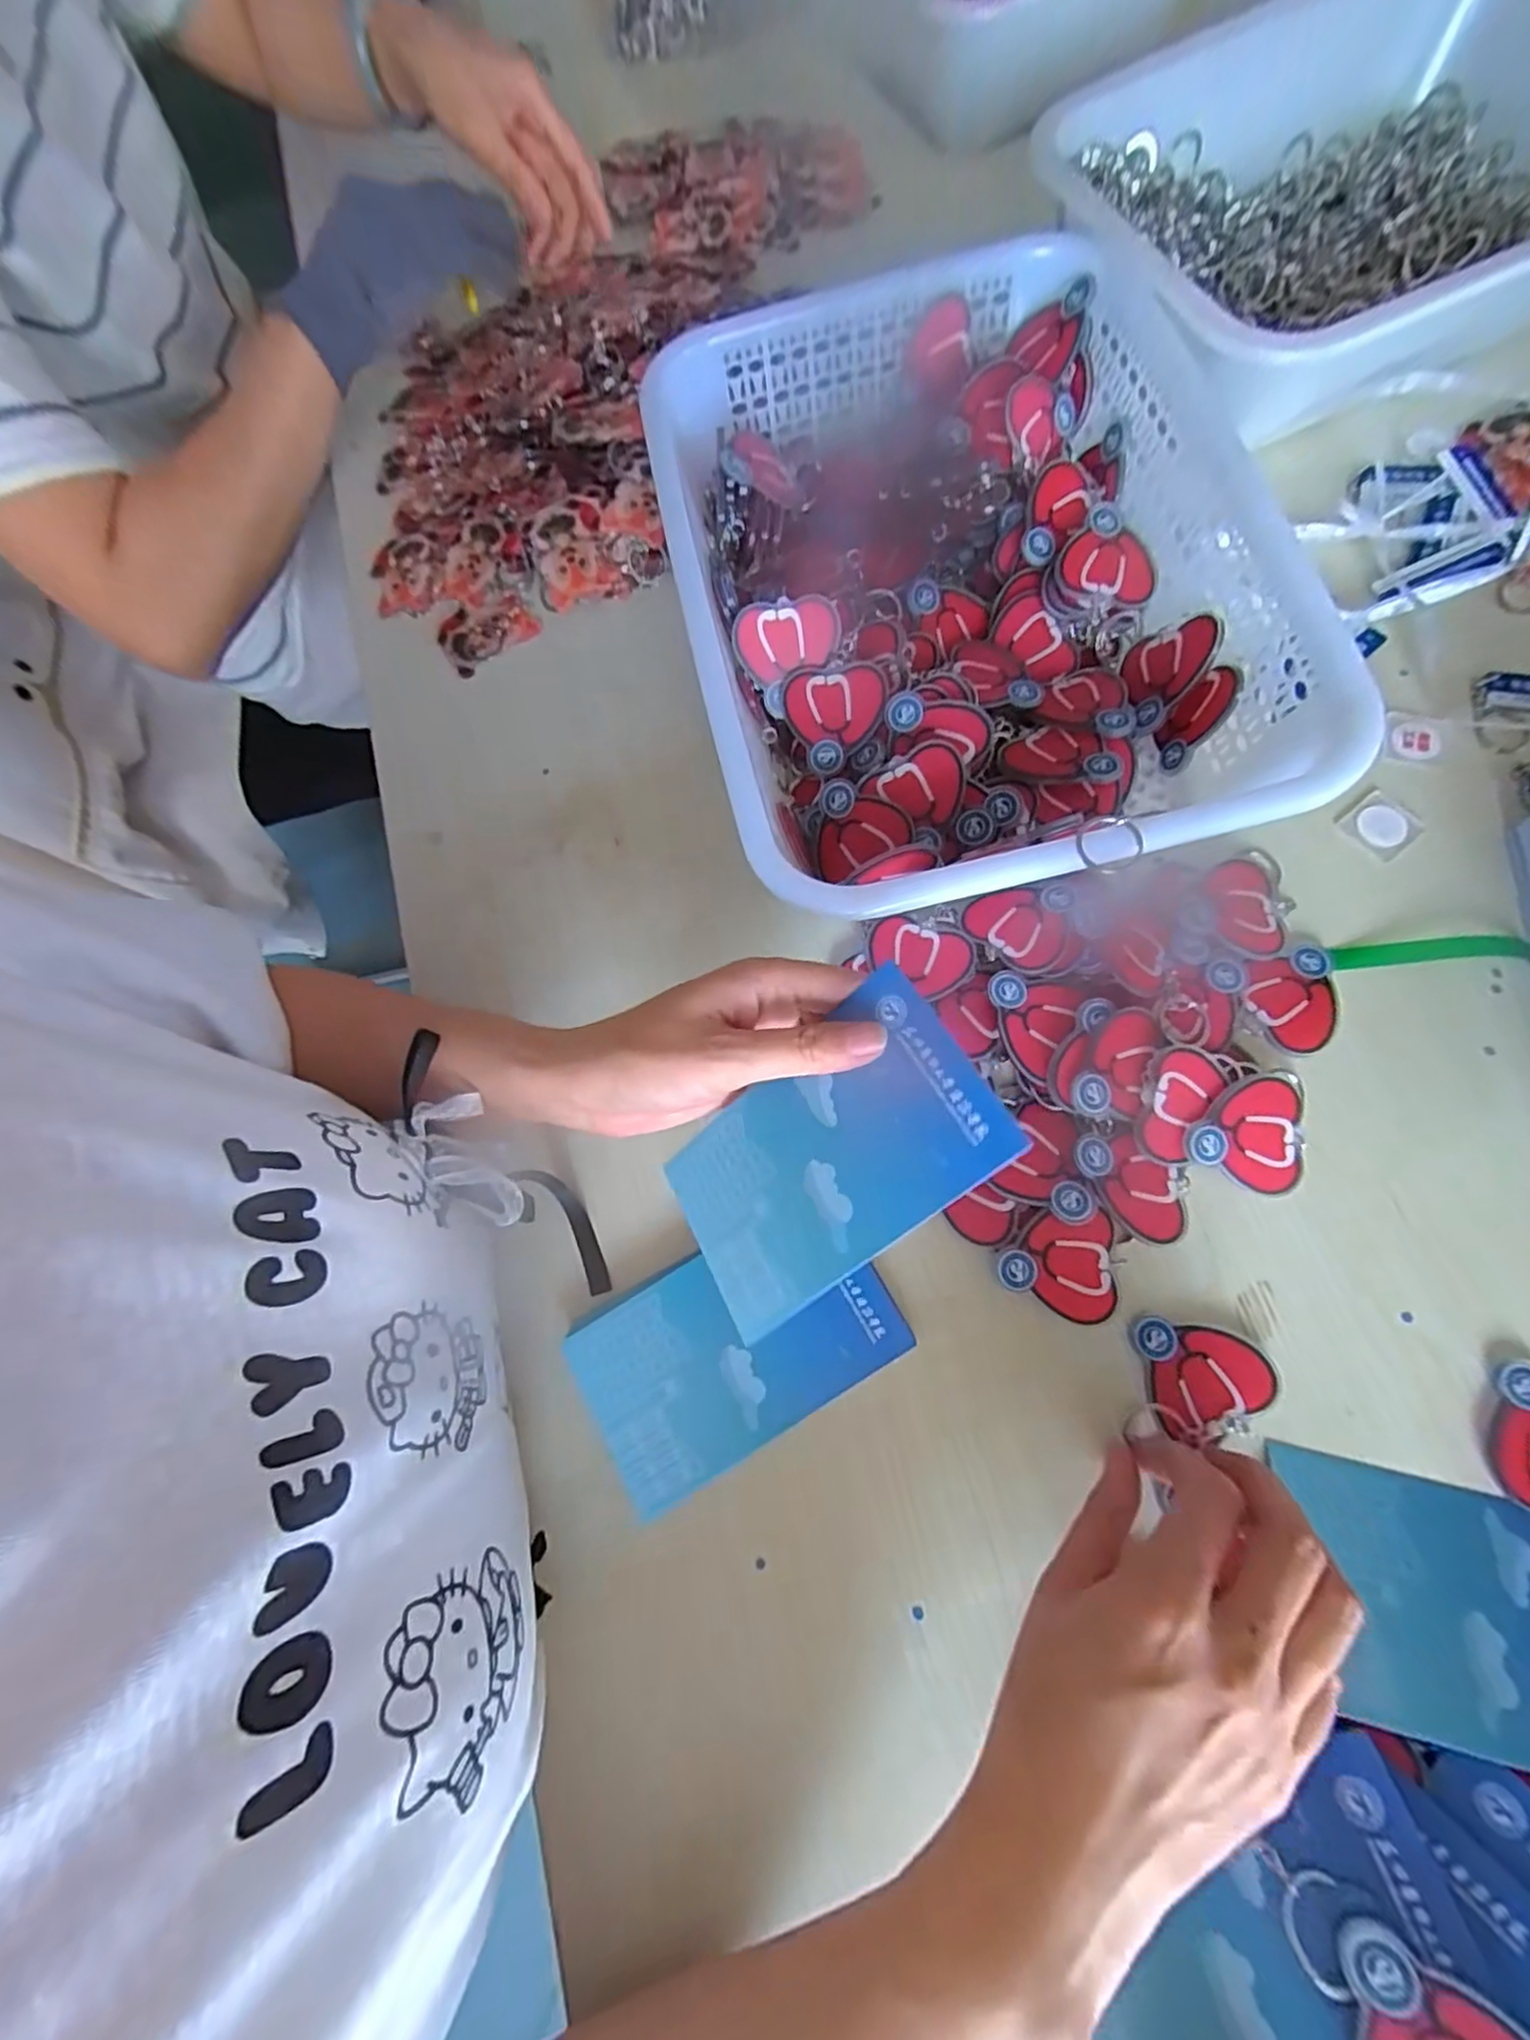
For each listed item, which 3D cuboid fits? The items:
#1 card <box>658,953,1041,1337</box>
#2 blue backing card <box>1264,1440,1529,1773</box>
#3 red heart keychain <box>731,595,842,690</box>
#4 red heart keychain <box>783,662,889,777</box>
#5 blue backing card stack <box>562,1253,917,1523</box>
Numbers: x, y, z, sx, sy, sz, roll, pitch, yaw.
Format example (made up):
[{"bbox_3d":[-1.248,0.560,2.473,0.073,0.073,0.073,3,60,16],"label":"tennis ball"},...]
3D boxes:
[{"bbox_3d":[0.020,0.052,0.256,0.131,0.004,0.078,-43,60,22],"label":"card"},{"bbox_3d":[0.272,0.218,0.249,0.145,0.006,0.080,10,57,7],"label":"blue backing card"},{"bbox_3d":[0.011,-0.194,0.348,0.053,0.039,0.009,-16,36,12],"label":"red heart keychain"},{"bbox_3d":[0.038,-0.160,0.354,0.051,0.008,0.051,-27,90,12],"label":"red heart keychain"},{"bbox_3d":[-0.013,0.143,0.305,0.135,0.017,0.080,-30,74,-3],"label":"blue backing card stack"}]

